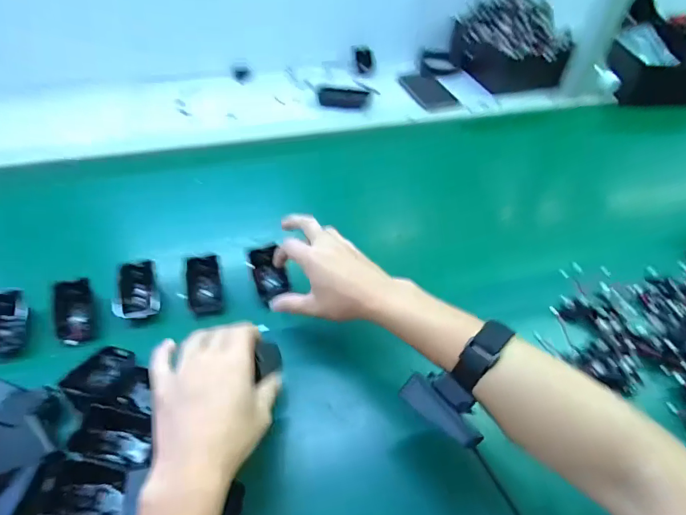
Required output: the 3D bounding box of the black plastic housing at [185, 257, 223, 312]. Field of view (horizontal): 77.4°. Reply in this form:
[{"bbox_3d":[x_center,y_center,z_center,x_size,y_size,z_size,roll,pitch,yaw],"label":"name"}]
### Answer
[{"bbox_3d":[-0.168,0.033,0.519,0.038,0.010,0.067,-6,76,-15],"label":"black plastic housing"}]

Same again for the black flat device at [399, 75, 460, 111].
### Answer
[{"bbox_3d":[0.185,-0.357,0.924,0.080,0.013,0.146,-12,49,-13],"label":"black flat device"}]

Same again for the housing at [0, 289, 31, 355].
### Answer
[{"bbox_3d":[-0.373,0.071,0.475,0.047,0.017,0.069,-5,76,-9],"label":"housing"}]

